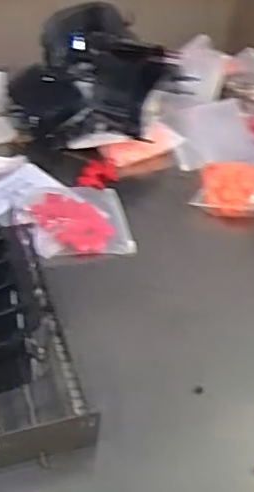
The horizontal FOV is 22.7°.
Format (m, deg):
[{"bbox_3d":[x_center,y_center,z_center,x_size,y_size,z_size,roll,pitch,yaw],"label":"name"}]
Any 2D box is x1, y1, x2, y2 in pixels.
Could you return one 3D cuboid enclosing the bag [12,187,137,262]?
[{"bbox_3d":[-0.079,-0.034,0.931,0.158,0.031,0.146,-7,44,-13],"label":"bag"}]

